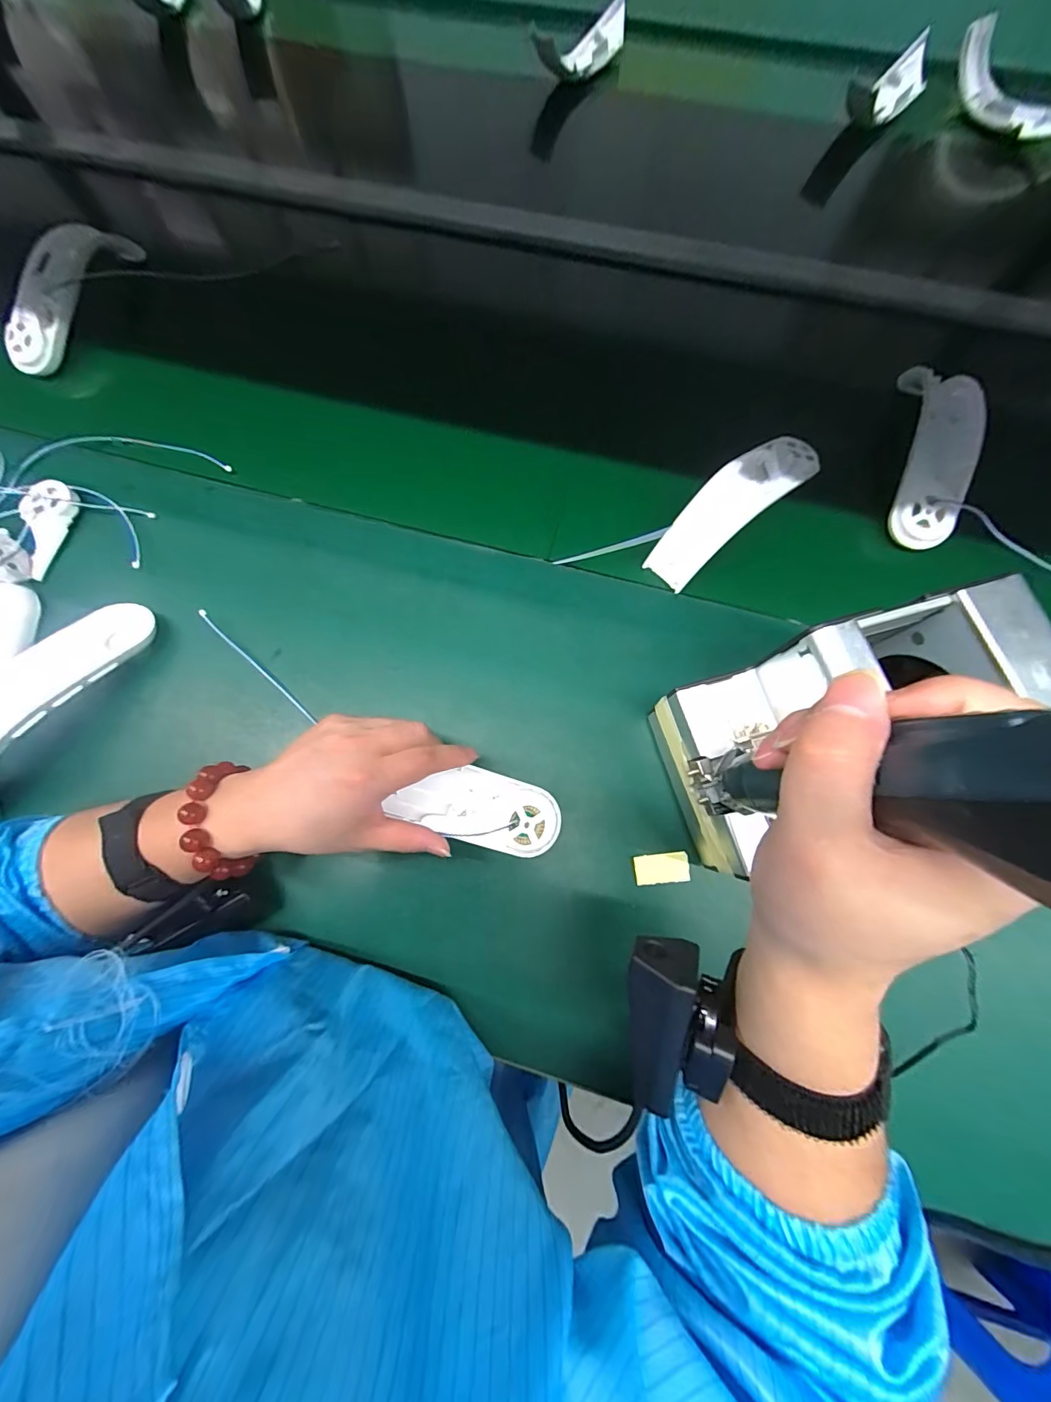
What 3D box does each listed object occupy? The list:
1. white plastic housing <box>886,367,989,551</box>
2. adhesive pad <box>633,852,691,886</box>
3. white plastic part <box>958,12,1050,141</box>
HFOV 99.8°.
[{"bbox_3d":[0.390,-0.233,0.419,0.069,0.030,0.187,16,76,5],"label":"white plastic housing"},{"bbox_3d":[0.106,0.129,0.341,0.041,0.004,0.022,-5,75,-1],"label":"adhesive pad"},{"bbox_3d":[0.609,-0.758,0.541,0.067,0.044,0.171,-40,79,-9],"label":"white plastic part"}]

